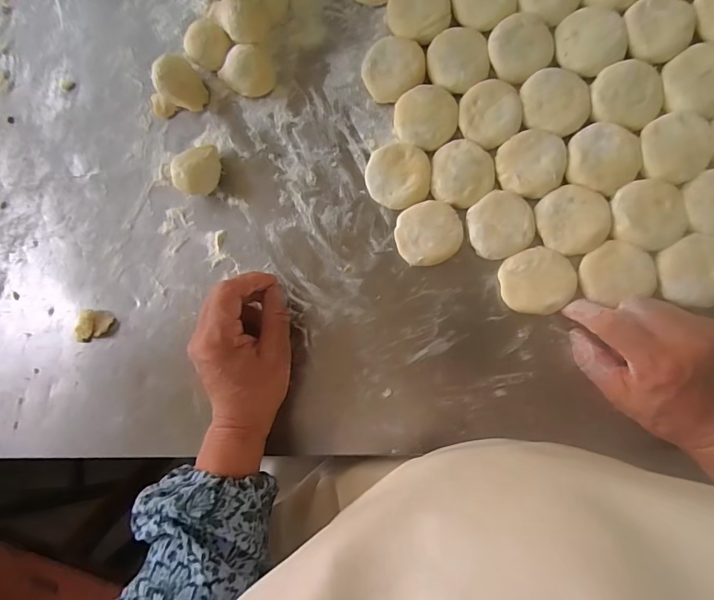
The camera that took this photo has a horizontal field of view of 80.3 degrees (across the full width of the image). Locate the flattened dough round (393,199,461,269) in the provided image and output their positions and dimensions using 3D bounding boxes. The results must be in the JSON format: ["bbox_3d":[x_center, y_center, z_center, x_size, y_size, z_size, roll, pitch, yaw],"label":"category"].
[{"bbox_3d":[0.064,-0.059,0.380,0.057,0.017,0.055,0,88,9],"label":"flattened dough round"}]

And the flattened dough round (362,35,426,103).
[{"bbox_3d":[0.034,-0.214,0.393,0.057,0.018,0.054,0,88,9],"label":"flattened dough round"}]

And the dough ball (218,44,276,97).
[{"bbox_3d":[-0.102,-0.216,0.405,0.045,0.034,0.039,-37,84,6],"label":"dough ball"}]

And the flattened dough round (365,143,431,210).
[{"bbox_3d":[0.038,-0.112,0.389,0.057,0.017,0.056,3,89,9],"label":"flattened dough round"}]

